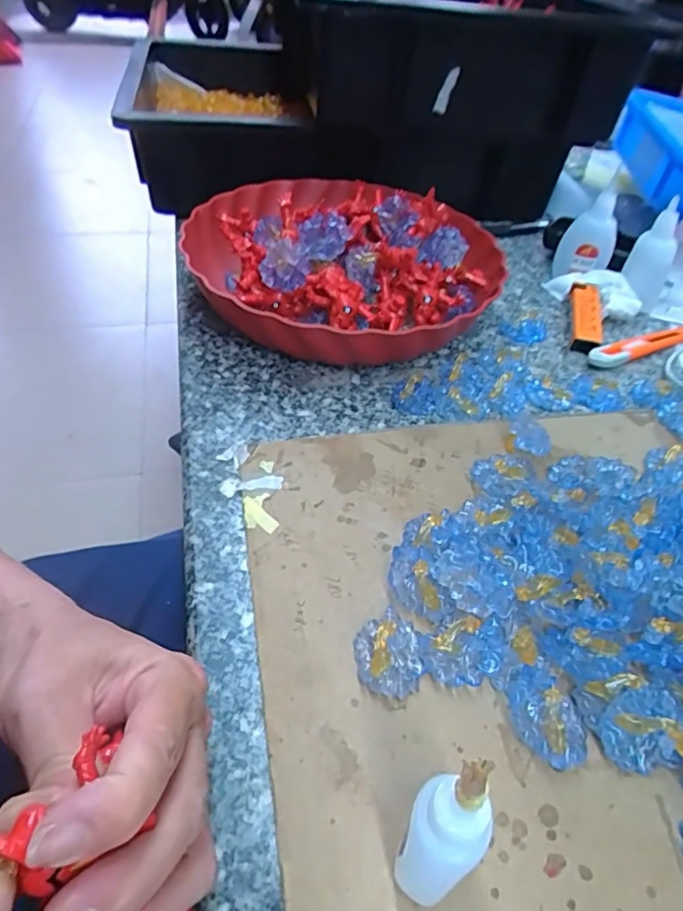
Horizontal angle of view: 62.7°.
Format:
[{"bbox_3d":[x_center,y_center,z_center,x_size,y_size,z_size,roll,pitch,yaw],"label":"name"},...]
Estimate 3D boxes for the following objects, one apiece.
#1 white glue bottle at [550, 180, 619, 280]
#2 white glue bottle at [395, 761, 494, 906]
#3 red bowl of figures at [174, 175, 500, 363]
[{"bbox_3d":[0.221,-0.194,0.501,0.045,0.085,0.034,18,46,12],"label":"white glue bottle"},{"bbox_3d":[0.029,0.112,0.164,0.019,0.096,0.022,-33,57,-32],"label":"white glue bottle"},{"bbox_3d":[-0.002,-0.153,0.434,0.233,0.082,0.224,3,45,-3],"label":"red bowl of figures"}]

